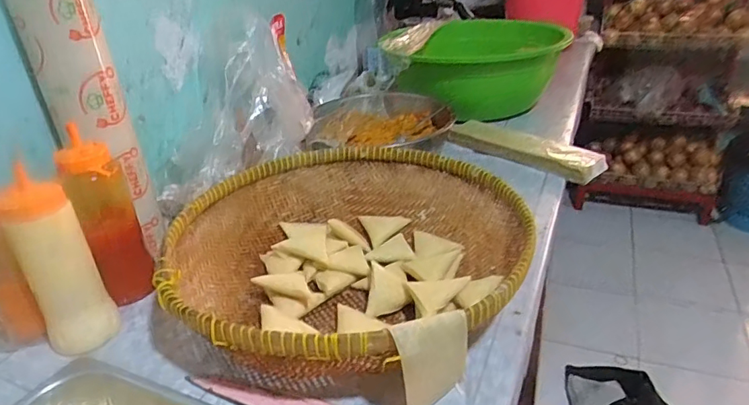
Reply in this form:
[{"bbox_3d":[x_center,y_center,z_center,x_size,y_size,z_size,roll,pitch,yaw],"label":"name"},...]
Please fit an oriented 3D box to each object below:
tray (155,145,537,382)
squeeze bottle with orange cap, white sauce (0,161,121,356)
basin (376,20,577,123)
[{"bbox_3d":[-0.029,0.059,0.646,0.414,0.102,0.426,-8,28,-8],"label":"tray"},{"bbox_3d":[-0.355,0.071,0.579,0.073,0.195,0.068,-22,33,-30],"label":"squeeze bottle with orange cap, white sauce"},{"bbox_3d":[0.212,-0.308,1.217,0.383,0.175,0.396,-3,28,2],"label":"basin"}]

